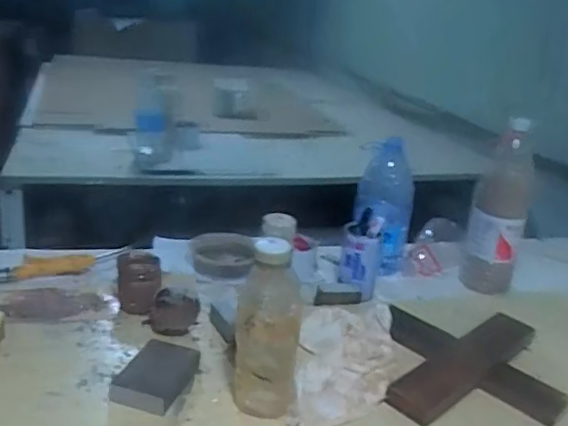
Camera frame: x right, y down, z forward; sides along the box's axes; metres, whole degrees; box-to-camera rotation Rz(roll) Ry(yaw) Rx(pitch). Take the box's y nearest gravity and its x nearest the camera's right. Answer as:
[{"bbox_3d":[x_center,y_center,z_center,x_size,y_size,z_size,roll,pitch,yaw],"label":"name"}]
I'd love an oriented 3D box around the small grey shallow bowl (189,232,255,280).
[{"bbox_3d":[-0.111,0.070,1.039,0.107,0.047,0.119,1,23,-12],"label":"small grey shallow bowl"}]

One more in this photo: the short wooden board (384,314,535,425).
[{"bbox_3d":[0.244,0.196,0.783,0.282,0.015,0.065,-18,43,-40],"label":"short wooden board"}]

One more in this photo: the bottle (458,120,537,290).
[{"bbox_3d":[0.376,-0.013,1.023,0.084,0.291,0.102,13,23,17],"label":"bottle"}]

